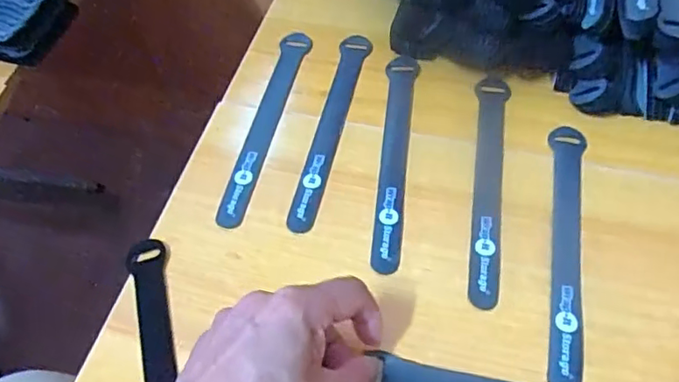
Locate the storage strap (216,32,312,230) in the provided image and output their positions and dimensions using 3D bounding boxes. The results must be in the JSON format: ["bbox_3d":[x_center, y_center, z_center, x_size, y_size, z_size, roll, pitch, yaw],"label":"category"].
[{"bbox_3d":[-0.057,-0.056,0.458,0.024,0.006,0.198,8,56,9],"label":"storage strap"}]

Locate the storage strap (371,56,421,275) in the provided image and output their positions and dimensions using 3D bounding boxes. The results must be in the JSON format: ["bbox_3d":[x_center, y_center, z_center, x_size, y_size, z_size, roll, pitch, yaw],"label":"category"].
[{"bbox_3d":[0.043,-0.029,0.433,0.021,0.005,0.199,4,55,7],"label":"storage strap"}]

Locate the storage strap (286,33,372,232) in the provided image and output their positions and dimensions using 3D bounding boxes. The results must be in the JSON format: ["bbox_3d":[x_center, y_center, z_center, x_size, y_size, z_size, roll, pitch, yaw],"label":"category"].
[{"bbox_3d":[-0.005,-0.054,0.452,0.025,0.004,0.198,8,56,9],"label":"storage strap"}]

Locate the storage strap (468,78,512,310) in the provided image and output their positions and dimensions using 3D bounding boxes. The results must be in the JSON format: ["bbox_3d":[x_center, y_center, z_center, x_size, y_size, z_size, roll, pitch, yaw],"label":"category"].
[{"bbox_3d":[0.106,-0.009,0.412,0.024,0.004,0.195,8,56,9],"label":"storage strap"}]

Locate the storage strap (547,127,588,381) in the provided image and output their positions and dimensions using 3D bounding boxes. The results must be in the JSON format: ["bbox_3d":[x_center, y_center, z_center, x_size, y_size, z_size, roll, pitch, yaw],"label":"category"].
[{"bbox_3d":[0.151,0.034,0.383,0.024,0.004,0.196,10,56,11],"label":"storage strap"}]

